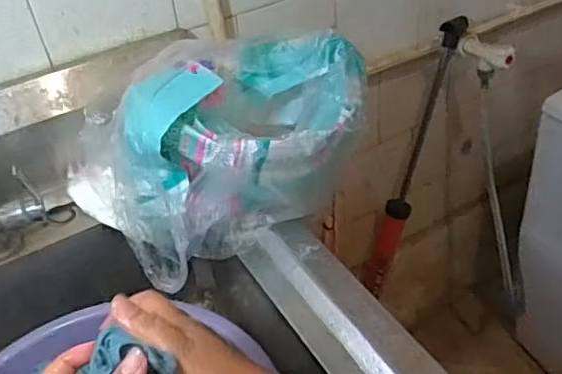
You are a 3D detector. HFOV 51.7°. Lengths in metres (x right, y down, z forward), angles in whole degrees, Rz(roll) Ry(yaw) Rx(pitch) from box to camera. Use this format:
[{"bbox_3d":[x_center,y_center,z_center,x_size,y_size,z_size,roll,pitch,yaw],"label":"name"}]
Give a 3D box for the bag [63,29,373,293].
[{"bbox_3d":[-0.062,-0.038,0.595,0.307,0.179,0.158,-18,41,-13],"label":"bag"}]

